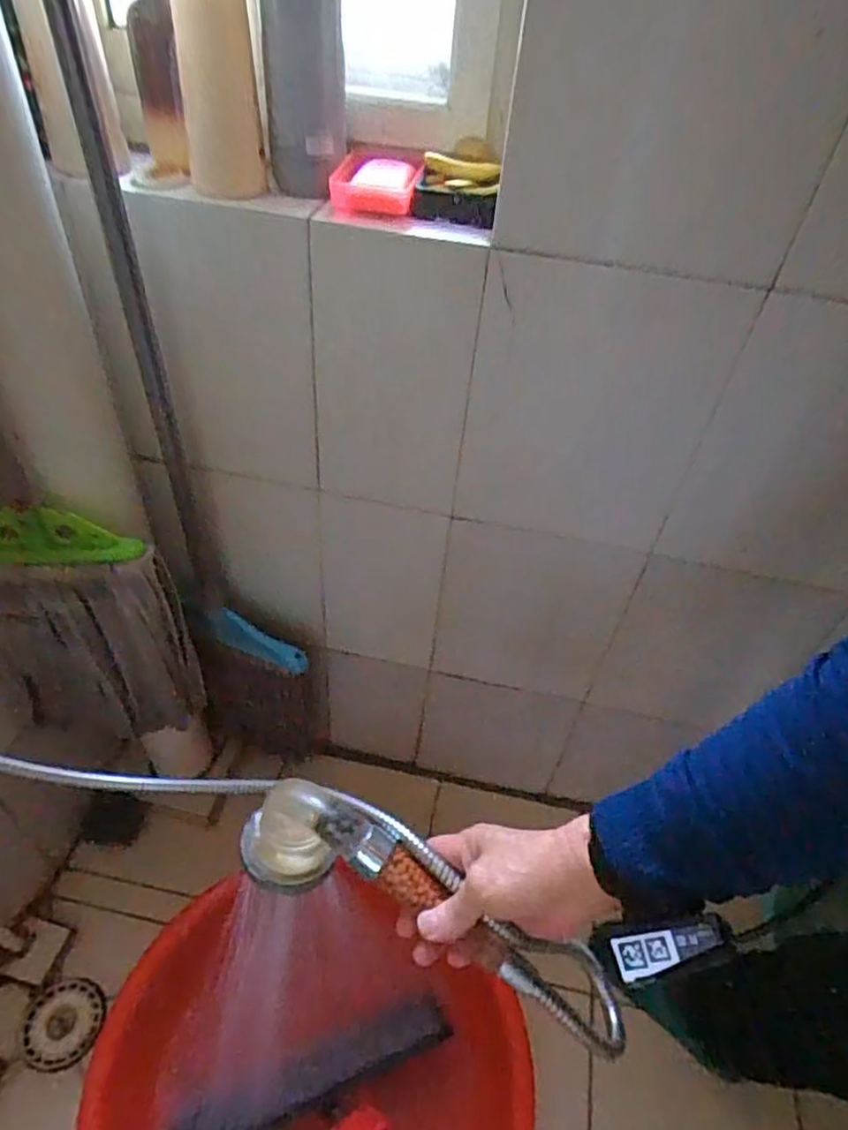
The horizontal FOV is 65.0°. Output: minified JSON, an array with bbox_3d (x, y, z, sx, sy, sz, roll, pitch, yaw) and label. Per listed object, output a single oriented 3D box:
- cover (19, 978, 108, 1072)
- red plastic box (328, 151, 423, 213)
[{"bbox_3d":[-0.503,0.639,0.928,0.099,0.005,0.108,14,36,-11],"label":"cover"},{"bbox_3d":[-0.045,-0.360,0.626,0.081,0.040,0.065,7,45,0],"label":"red plastic box"}]

